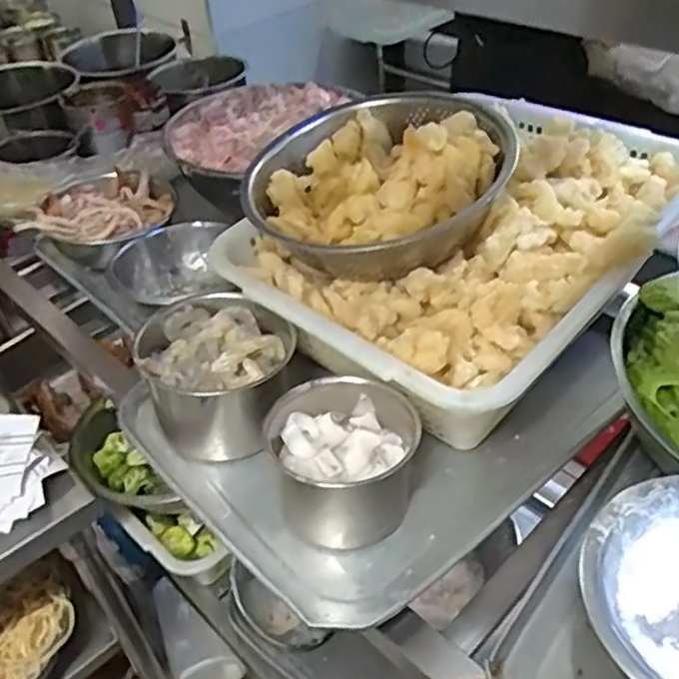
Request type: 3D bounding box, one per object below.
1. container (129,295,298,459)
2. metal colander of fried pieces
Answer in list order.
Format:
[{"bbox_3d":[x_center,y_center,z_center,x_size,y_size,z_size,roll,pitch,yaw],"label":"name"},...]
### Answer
[{"bbox_3d":[-0.109,0.034,0.647,0.135,0.087,0.149,-19,43,-15],"label":"container"},{"bbox_3d":[0.042,-0.153,0.664,0.228,0.098,0.247,-3,41,3],"label":"metal colander of fried pieces"}]

